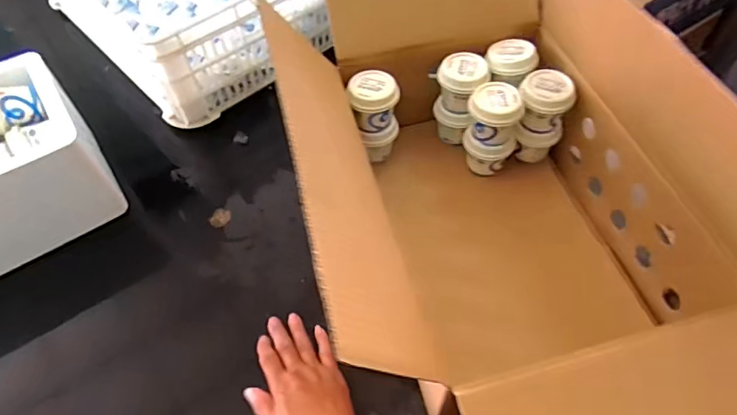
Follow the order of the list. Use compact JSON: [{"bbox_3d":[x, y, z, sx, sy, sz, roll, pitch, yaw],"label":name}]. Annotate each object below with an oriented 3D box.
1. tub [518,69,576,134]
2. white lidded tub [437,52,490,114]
[{"bbox_3d":[0.241,-0.143,0.675,0.068,0.071,0.057,19,58,16],"label":"tub"},{"bbox_3d":[0.136,-0.175,0.702,0.068,0.064,0.062,-1,54,2],"label":"white lidded tub"}]

